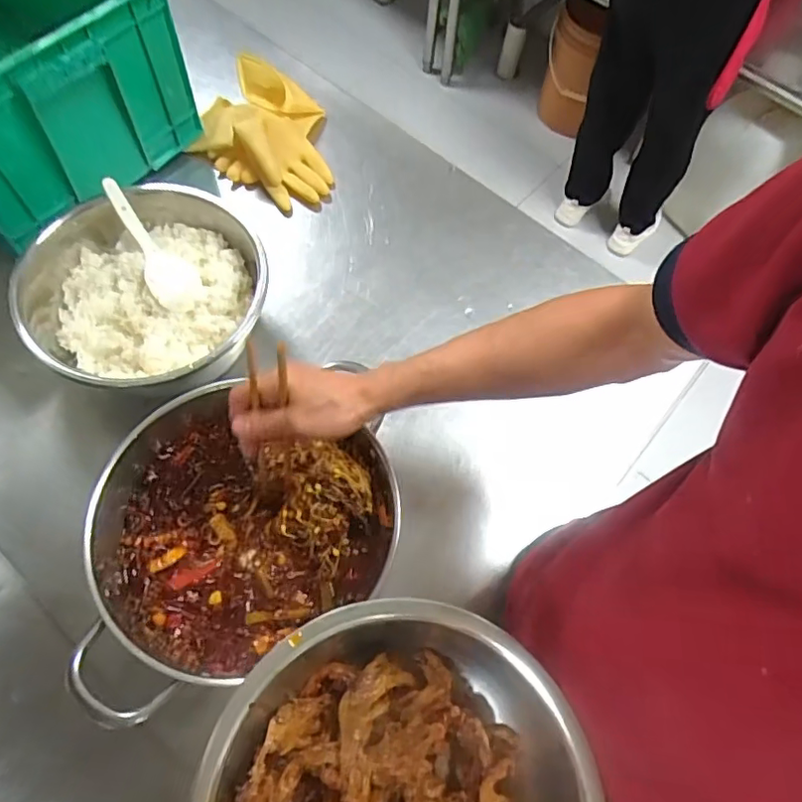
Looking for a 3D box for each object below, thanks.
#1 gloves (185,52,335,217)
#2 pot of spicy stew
[{"bbox_3d":[-0.213,-0.403,0.851,0.198,0.090,0.244,-8,63,-3],"label":"gloves"},{"bbox_3d":[-0.156,0.128,0.583,0.298,0.119,0.284,-12,64,-5],"label":"pot of spicy stew"}]

